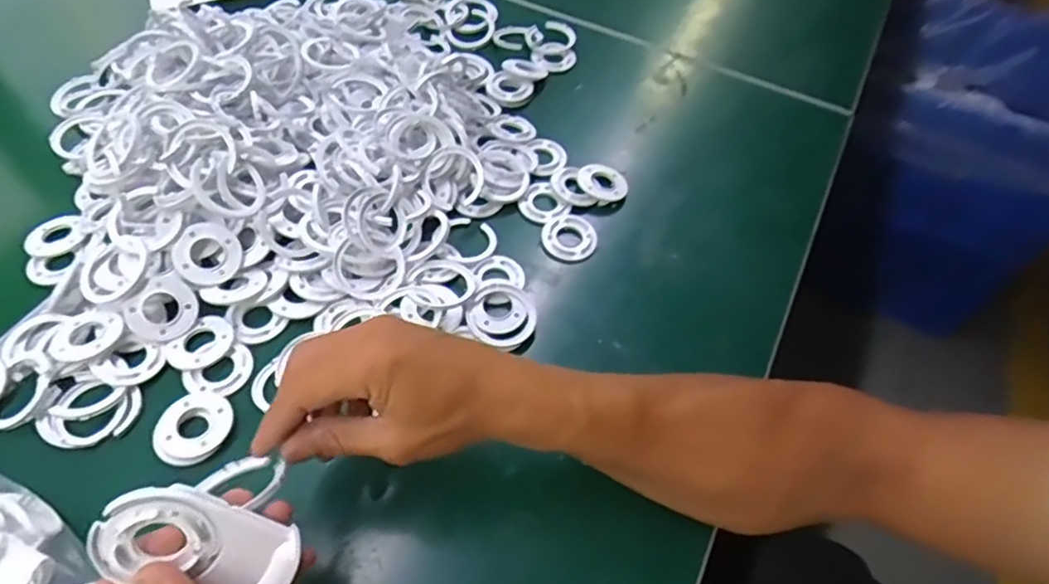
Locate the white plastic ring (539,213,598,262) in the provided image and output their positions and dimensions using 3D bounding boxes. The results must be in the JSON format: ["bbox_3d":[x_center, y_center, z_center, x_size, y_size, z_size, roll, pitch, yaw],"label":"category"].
[{"bbox_3d":[0.037,-0.046,0.509,0.044,0.009,0.044,1,55,-2],"label":"white plastic ring"}]

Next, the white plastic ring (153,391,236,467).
[{"bbox_3d":[-0.211,0.086,0.399,0.048,0.007,0.045,1,55,-2],"label":"white plastic ring"}]

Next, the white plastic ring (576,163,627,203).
[{"bbox_3d":[0.066,-0.094,0.539,0.040,0.011,0.036,-5,56,-6],"label":"white plastic ring"}]

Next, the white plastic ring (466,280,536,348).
[{"bbox_3d":[-0.018,0.015,0.458,0.050,0.010,0.055,1,55,-2],"label":"white plastic ring"}]

